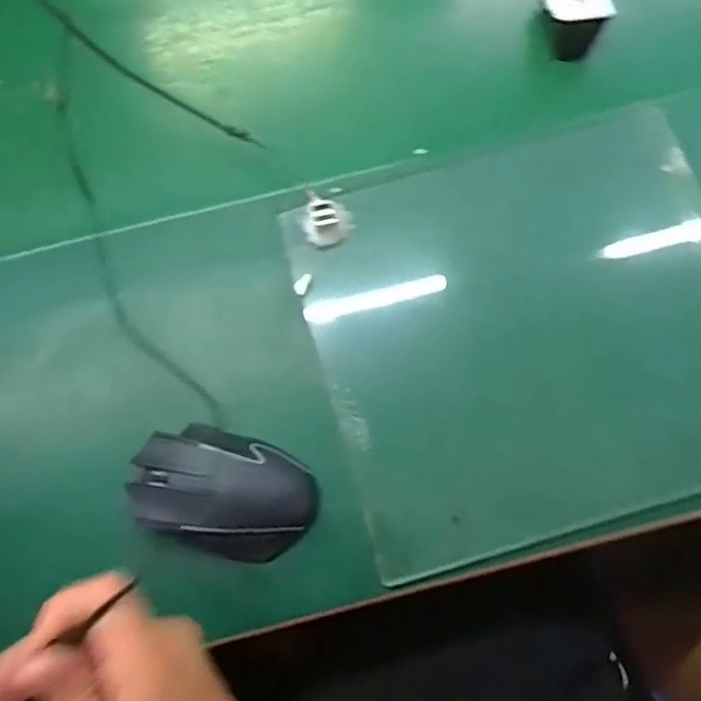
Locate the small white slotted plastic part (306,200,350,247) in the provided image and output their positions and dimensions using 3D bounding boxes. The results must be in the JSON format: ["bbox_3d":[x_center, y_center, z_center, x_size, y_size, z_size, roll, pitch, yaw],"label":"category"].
[{"bbox_3d":[-0.017,-0.094,0.485,0.028,0.022,0.029,-1,73,2],"label":"small white slotted plastic part"}]

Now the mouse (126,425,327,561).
[{"bbox_3d":[-0.084,0.090,0.433,0.118,0.044,0.072,17,74,7],"label":"mouse"}]

